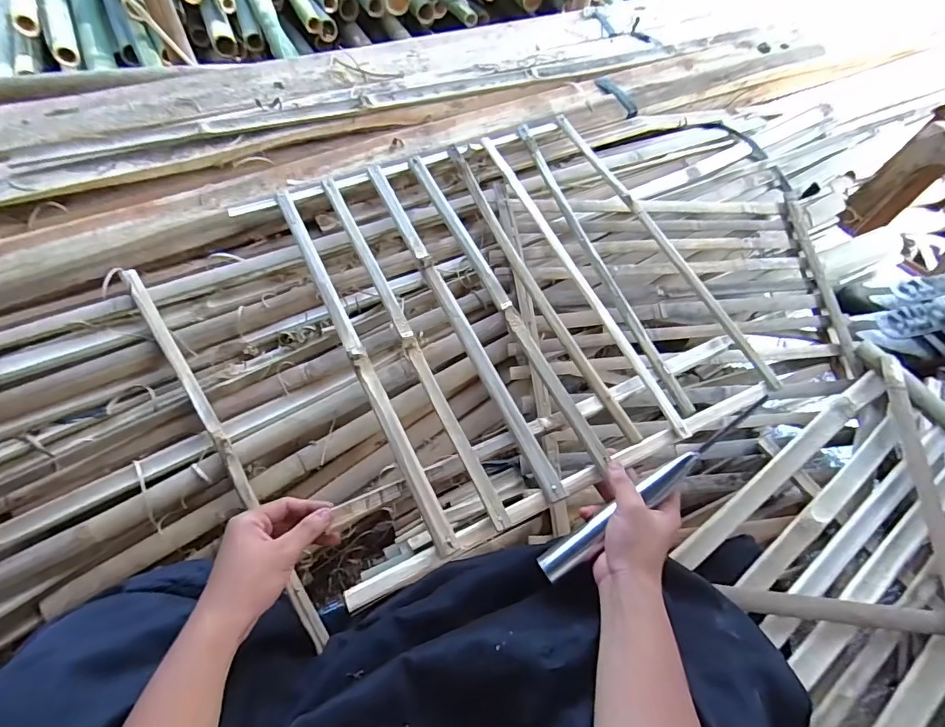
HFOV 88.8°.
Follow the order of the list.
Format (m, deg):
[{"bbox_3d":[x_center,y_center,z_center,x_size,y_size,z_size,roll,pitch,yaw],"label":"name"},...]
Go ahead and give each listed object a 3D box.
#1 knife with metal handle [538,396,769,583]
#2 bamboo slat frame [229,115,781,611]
[{"bbox_3d":[0.174,0.117,0.457,0.262,0.020,0.025,-35,63,-3],"label":"knife with metal handle"},{"bbox_3d":[0.031,-0.096,0.613,0.525,0.053,0.540,-21,60,-17],"label":"bamboo slat frame"}]

